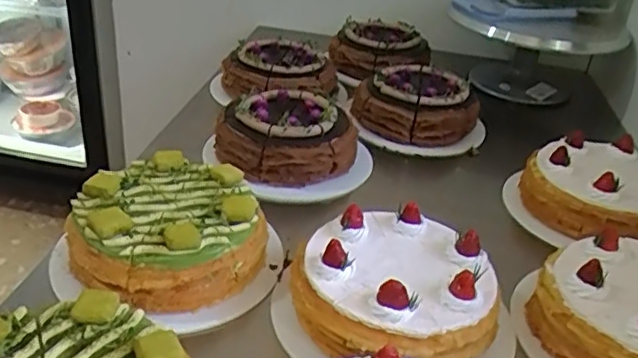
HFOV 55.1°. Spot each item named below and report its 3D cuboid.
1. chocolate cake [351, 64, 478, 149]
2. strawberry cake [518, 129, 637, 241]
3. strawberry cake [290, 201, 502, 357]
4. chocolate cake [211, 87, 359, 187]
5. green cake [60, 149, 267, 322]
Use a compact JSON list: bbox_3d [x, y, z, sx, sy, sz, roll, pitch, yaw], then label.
[{"bbox_3d":[0.144,-0.112,0.897,0.175,0.060,0.155,24,35,29],"label":"chocolate cake"},{"bbox_3d":[0.331,0.009,0.715,0.174,0.062,0.158,26,35,31],"label":"strawberry cake"},{"bbox_3d":[0.062,0.093,0.531,0.163,0.077,0.162,4,30,-3],"label":"strawberry cake"},{"bbox_3d":[-0.041,-0.057,0.768,0.179,0.061,0.148,7,30,1],"label":"chocolate cake"},{"bbox_3d":[-0.140,0.049,0.568,0.154,0.067,0.158,4,30,-3],"label":"green cake"}]

